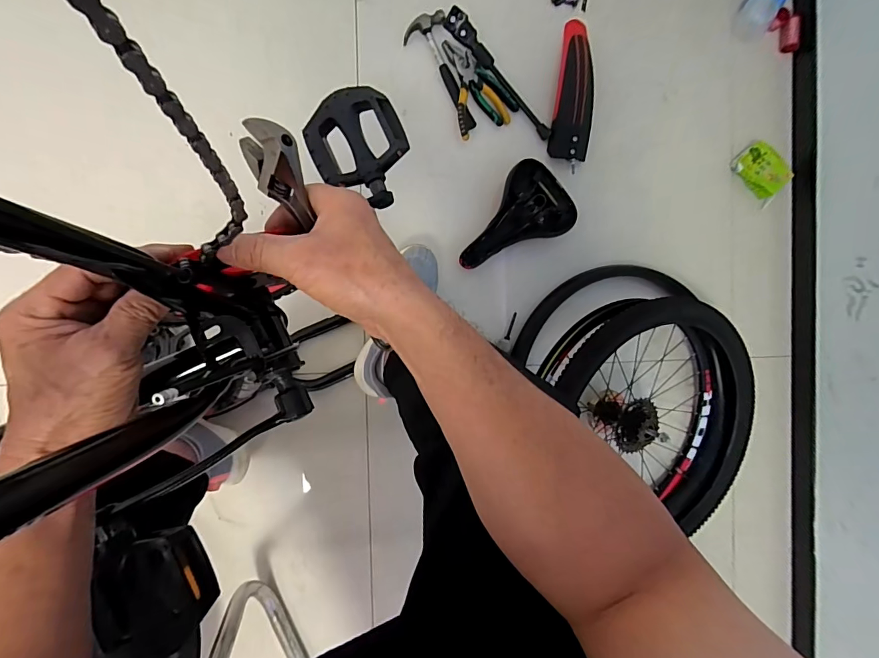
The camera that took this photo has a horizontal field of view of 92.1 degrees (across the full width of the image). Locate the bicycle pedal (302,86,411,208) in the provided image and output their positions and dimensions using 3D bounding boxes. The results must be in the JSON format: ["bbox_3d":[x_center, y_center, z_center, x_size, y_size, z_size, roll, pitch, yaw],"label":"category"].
[{"bbox_3d":[-0.076,-0.174,0.414,0.091,0.023,0.113,-21,94,-6],"label":"bicycle pedal"}]

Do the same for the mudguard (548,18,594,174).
[{"bbox_3d":[0.262,-0.466,0.823,0.074,0.061,0.283,3,91,-7],"label":"mudguard"}]

